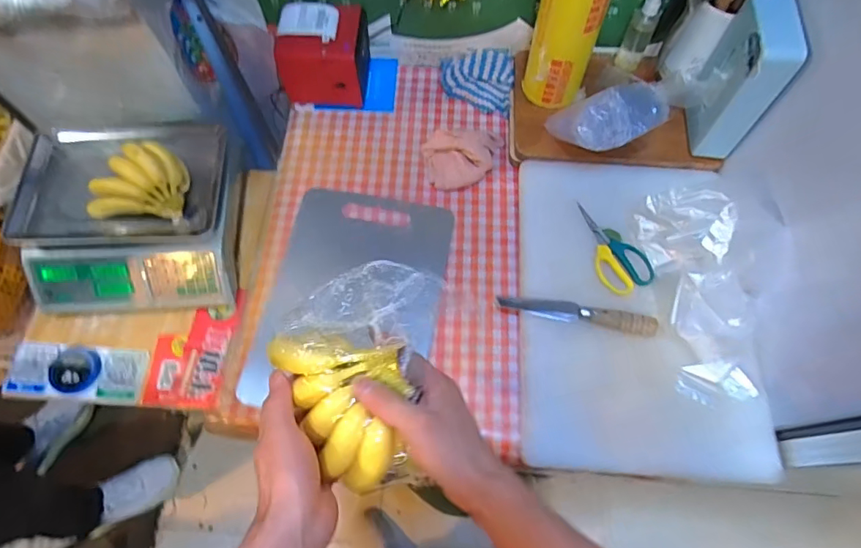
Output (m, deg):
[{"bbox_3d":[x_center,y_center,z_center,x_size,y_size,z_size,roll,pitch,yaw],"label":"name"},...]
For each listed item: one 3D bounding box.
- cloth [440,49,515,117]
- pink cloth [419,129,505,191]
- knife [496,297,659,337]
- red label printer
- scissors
[{"bbox_3d":[0.081,-0.325,0.837,0.120,0.017,0.120,-4,80,8],"label":"cloth"},{"bbox_3d":[0.056,-0.182,0.774,0.124,0.034,0.092,-6,67,-2],"label":"pink cloth"},{"bbox_3d":[0.192,0.052,0.653,0.201,0.019,0.022,9,67,17],"label":"knife"},{"bbox_3d":[-0.172,-0.356,0.806,0.135,0.130,0.119,8,67,4],"label":"red label printer"},{"bbox_3d":[0.252,-0.040,0.694,0.071,0.021,0.142,-26,69,-10],"label":"scissors"}]

